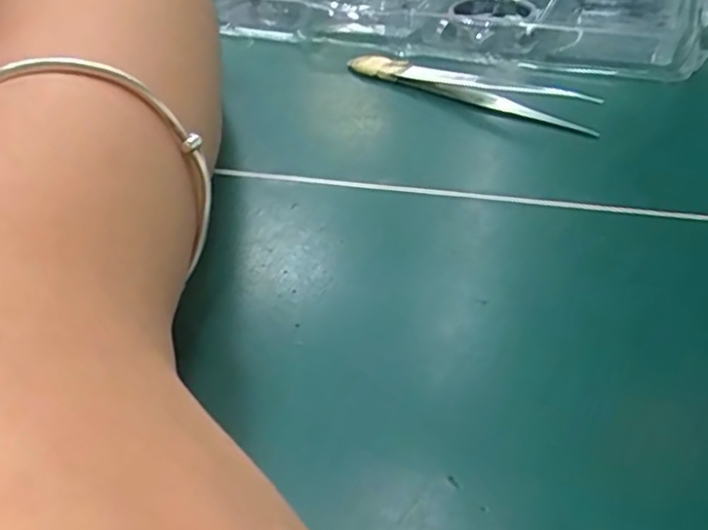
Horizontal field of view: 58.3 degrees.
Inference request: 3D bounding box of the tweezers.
[{"bbox_3d":[0.043,-0.069,0.250,0.109,0.017,0.015,30,39,34],"label":"tweezers"}]

